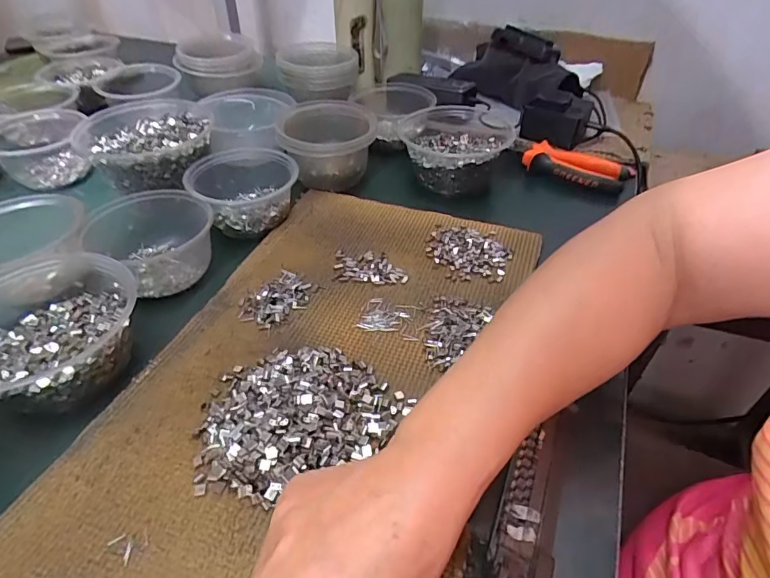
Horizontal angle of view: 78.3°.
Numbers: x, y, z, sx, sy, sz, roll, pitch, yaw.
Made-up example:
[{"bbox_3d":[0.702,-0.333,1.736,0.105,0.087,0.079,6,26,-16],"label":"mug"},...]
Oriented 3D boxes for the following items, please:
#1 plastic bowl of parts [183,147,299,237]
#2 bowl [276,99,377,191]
[{"bbox_3d":[-0.154,-0.109,0.515,0.109,0.053,0.103,0,43,0],"label":"plastic bowl of parts"},{"bbox_3d":[-0.068,-0.175,0.579,0.109,0.067,0.117,4,43,4],"label":"bowl"}]

